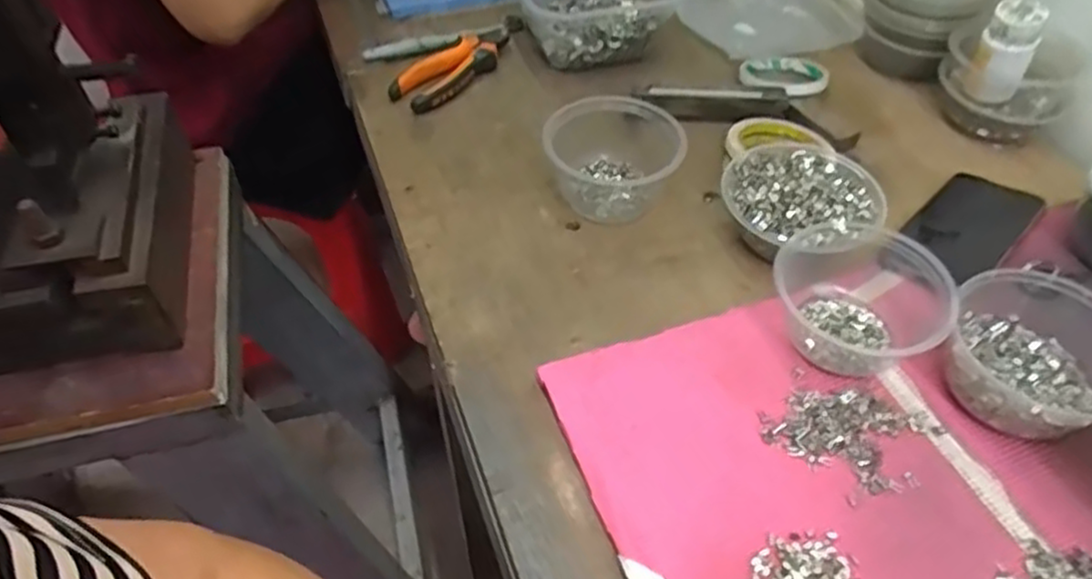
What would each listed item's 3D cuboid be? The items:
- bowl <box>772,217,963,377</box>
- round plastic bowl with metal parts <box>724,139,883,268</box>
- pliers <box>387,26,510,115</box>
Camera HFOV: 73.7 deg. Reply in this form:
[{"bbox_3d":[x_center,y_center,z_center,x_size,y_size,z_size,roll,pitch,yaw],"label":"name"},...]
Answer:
[{"bbox_3d":[0.230,0.001,0.523,0.112,0.058,0.123,-1,50,1],"label":"bowl"},{"bbox_3d":[0.205,-0.071,0.595,0.121,0.055,0.108,-12,50,-8],"label":"round plastic bowl with metal parts"},{"bbox_3d":[-0.091,-0.231,0.749,0.058,0.025,0.158,35,57,25],"label":"pliers"}]

